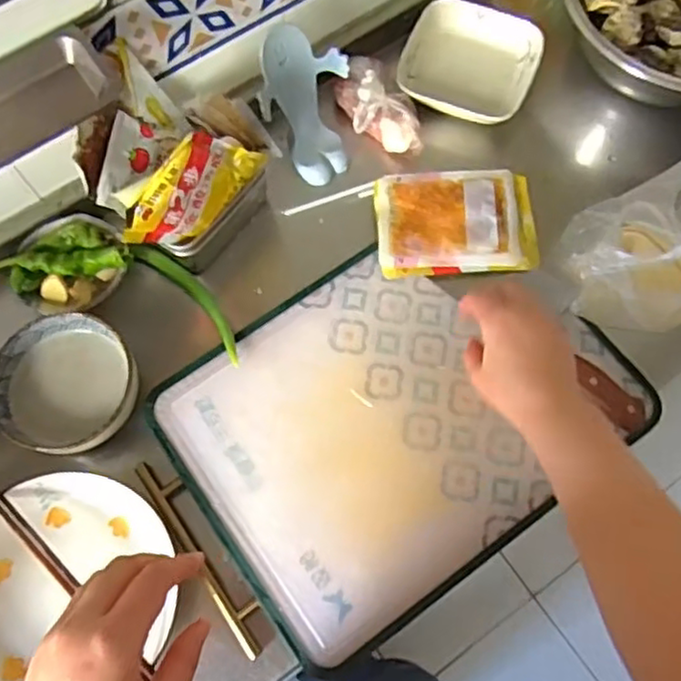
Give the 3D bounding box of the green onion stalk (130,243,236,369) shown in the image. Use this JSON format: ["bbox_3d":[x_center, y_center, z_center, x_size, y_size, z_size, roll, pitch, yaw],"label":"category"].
[{"bbox_3d":[-0.142,-0.040,0.670,0.034,0.034,0.155,-43,75,-13],"label":"green onion stalk"}]

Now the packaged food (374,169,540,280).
[{"bbox_3d":[0.115,-0.119,0.685,0.155,0.024,0.111,-1,71,1],"label":"packaged food"}]

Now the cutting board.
[{"bbox_3d":[0.055,0.064,0.635,0.387,0.012,0.301,-36,74,-11],"label":"cutting board"}]

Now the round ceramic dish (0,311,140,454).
[{"bbox_3d":[-0.244,0.043,0.619,0.123,0.049,0.119,0,71,1],"label":"round ceramic dish"}]

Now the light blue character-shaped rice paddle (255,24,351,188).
[{"bbox_3d":[-0.033,-0.238,0.693,0.093,0.160,0.033,-27,47,-8],"label":"light blue character-shaped rice paddle"}]

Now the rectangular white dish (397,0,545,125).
[{"bbox_3d":[0.143,-0.301,0.759,0.140,0.048,0.136,21,72,8],"label":"rectangular white dish"}]

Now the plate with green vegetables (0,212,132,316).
[{"bbox_3d":[-0.268,-0.078,0.667,0.104,0.046,0.103,0,71,1],"label":"plate with green vegetables"}]

